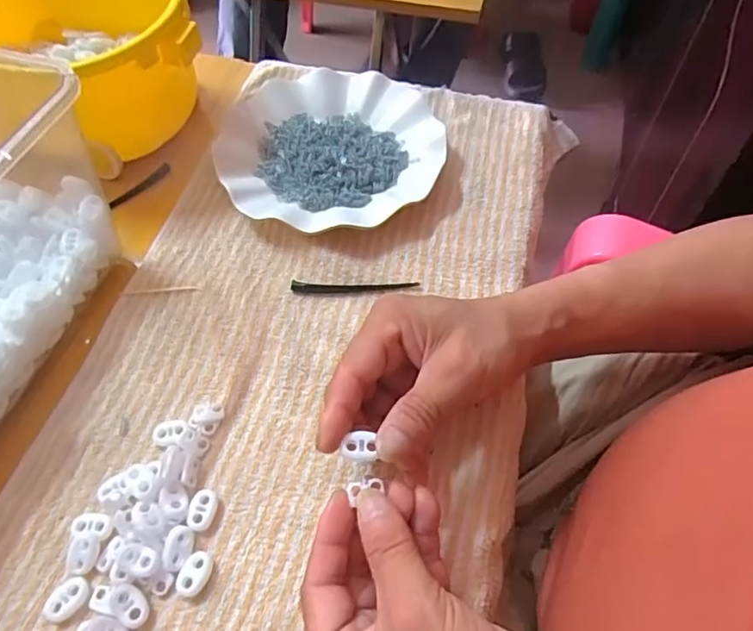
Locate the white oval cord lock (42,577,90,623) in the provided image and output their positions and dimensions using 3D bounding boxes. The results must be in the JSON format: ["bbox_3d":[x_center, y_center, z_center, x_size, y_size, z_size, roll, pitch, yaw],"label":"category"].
[{"bbox_3d":[-0.162,0.148,0.287,0.016,0.004,0.023,30,62,19],"label":"white oval cord lock"}]

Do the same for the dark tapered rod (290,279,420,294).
[{"bbox_3d":[-0.015,-0.021,0.392,0.090,0.005,0.011,0,57,1],"label":"dark tapered rod"}]

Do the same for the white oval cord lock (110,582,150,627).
[{"bbox_3d":[-0.128,0.150,0.285,0.022,0.006,0.014,30,62,19],"label":"white oval cord lock"}]

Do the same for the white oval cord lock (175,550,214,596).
[{"bbox_3d":[-0.097,0.138,0.293,0.015,0.006,0.022,23,60,15],"label":"white oval cord lock"}]

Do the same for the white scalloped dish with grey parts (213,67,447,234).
[{"bbox_3d":[-0.036,-0.142,0.453,0.176,0.022,0.168,-1,59,1],"label":"white scalloped dish with grey parts"}]

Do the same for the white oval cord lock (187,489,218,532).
[{"bbox_3d":[-0.098,0.110,0.311,0.014,0.007,0.022,5,57,4],"label":"white oval cord lock"}]

